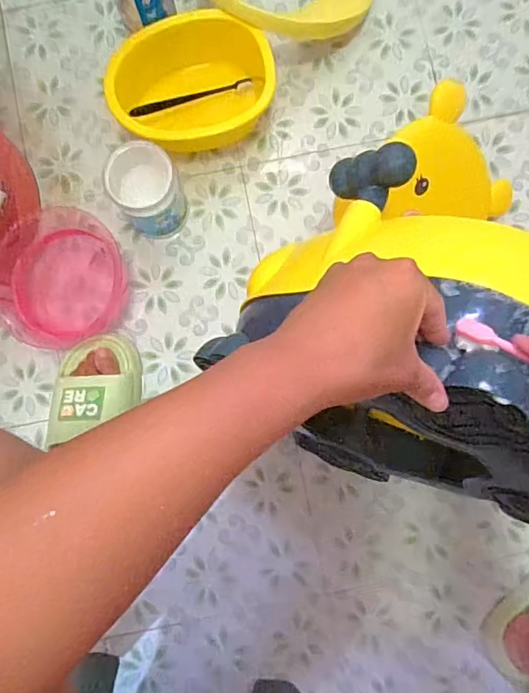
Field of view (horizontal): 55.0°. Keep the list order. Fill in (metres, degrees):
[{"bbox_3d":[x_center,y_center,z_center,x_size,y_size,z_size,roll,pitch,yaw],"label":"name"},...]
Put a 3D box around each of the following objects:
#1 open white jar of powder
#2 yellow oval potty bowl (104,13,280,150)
[{"bbox_3d":[-0.143,-0.190,0.646,0.079,0.125,0.081,0,85,-1],"label":"open white jar of powder"},{"bbox_3d":[-0.097,-0.346,0.677,0.204,0.094,0.139,-23,86,-2],"label":"yellow oval potty bowl"}]

